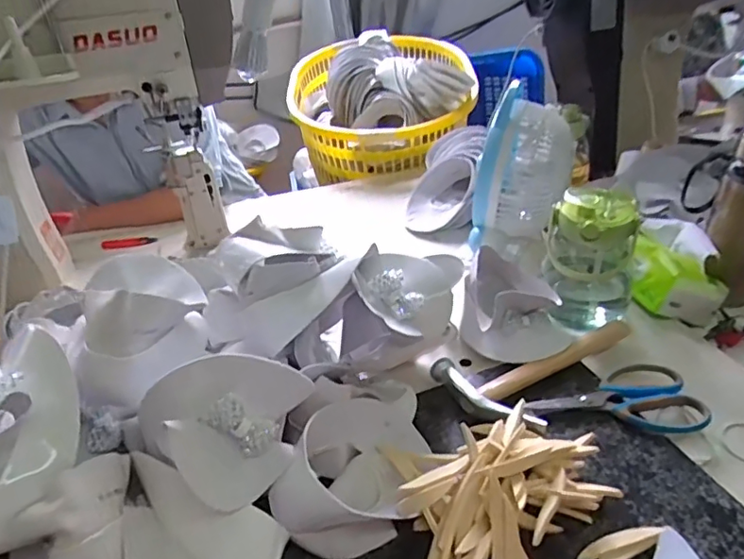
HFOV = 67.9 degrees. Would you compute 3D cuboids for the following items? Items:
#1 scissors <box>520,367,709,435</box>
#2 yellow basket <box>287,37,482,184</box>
[{"bbox_3d":[0.251,0.121,0.584,0.177,0.013,0.088,-5,32,-2],"label":"scissors"},{"bbox_3d":[0.027,-0.462,1.439,0.459,0.224,0.512,0,32,7],"label":"yellow basket"}]

